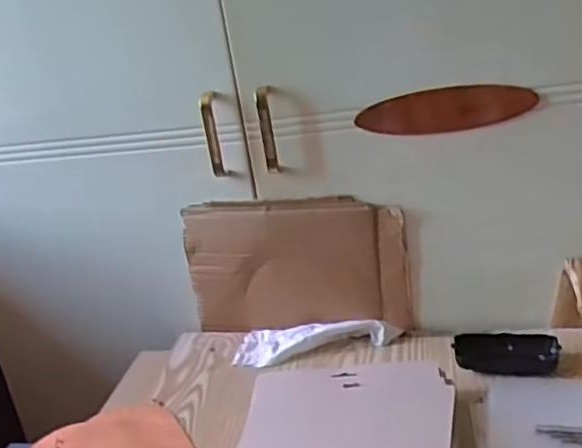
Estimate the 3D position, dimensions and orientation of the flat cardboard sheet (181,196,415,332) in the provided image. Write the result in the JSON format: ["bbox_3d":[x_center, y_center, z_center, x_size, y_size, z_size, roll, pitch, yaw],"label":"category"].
[{"bbox_3d":[0.005,0.058,0.831,0.272,0.178,0.023,-3,19,14],"label":"flat cardboard sheet"}]

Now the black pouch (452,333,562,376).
[{"bbox_3d":[0.236,0.139,0.740,0.108,0.021,0.050,-2,19,15],"label":"black pouch"}]

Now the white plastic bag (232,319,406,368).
[{"bbox_3d":[0.032,0.138,0.827,0.197,0.025,0.065,-7,20,6],"label":"white plastic bag"}]

